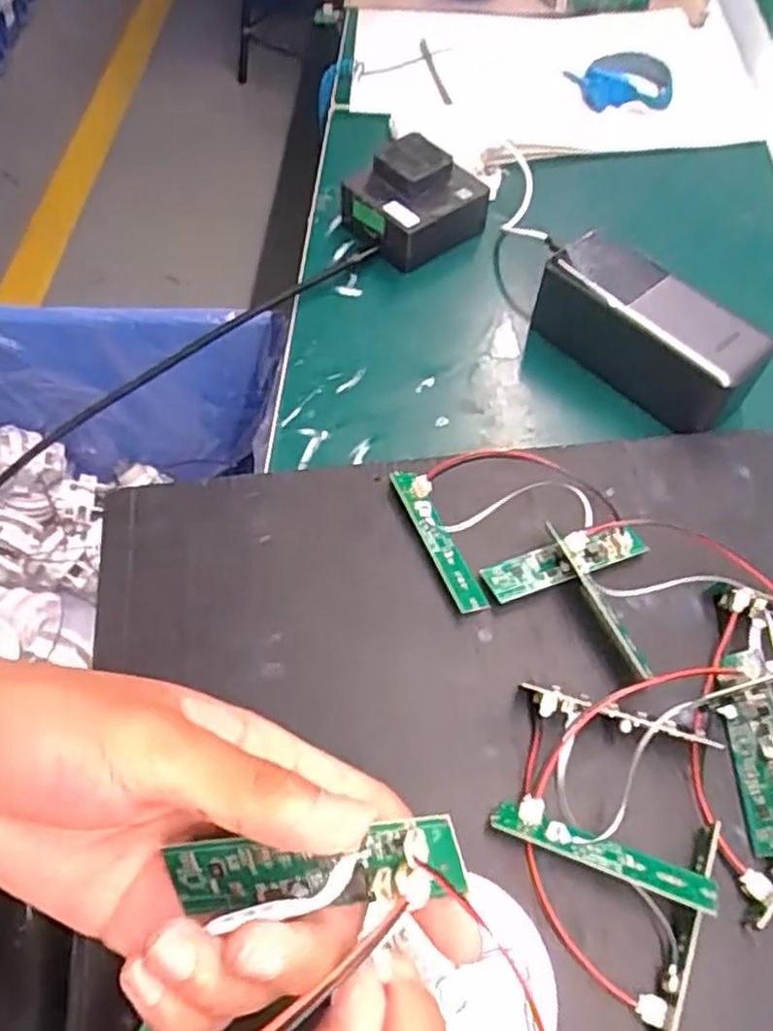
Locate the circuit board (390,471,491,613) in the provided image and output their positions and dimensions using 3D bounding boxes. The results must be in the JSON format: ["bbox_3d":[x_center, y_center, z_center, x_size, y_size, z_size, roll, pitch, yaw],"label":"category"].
[{"bbox_3d":[0.025,0.011,0.369,0.016,0.013,0.081,-21,61,-13],"label":"circuit board"}]

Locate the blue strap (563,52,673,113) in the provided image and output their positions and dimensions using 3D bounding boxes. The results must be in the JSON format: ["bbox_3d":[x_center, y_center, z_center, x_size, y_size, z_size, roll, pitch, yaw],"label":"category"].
[{"bbox_3d":[0.175,-0.324,0.565,0.077,0.031,0.024,4,59,1],"label":"blue strap"}]

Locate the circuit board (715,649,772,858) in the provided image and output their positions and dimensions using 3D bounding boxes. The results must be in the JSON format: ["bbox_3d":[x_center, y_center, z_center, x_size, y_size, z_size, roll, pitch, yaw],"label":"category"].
[{"bbox_3d":[0.153,0.097,0.311,0.022,0.007,0.078,-22,60,33],"label":"circuit board"}]

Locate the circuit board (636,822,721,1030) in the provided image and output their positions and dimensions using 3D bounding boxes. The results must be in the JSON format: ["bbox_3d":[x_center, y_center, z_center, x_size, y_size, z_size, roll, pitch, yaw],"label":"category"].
[{"bbox_3d":[0.107,0.154,0.280,0.014,0.017,0.082,20,60,11],"label":"circuit board"}]

